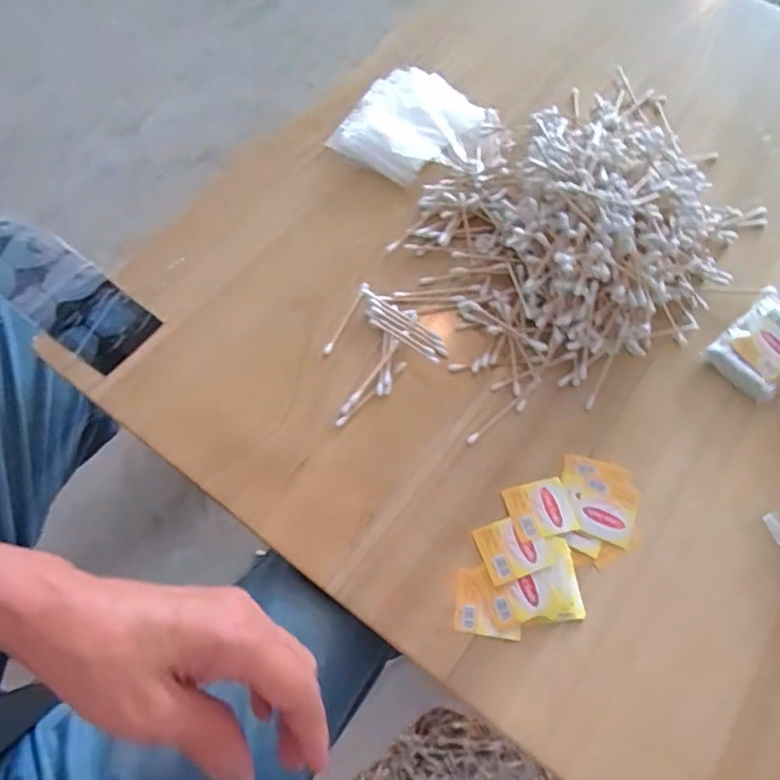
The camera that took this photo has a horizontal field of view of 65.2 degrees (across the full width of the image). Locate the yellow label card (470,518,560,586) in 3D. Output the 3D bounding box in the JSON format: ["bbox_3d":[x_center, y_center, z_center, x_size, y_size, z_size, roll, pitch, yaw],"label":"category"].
[{"bbox_3d":[0.082,0.105,0.405,0.043,0.004,0.040,-22,61,-2],"label":"yellow label card"}]

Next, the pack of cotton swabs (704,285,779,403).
[{"bbox_3d":[0.290,-0.035,0.470,0.083,0.020,0.058,-35,70,-16],"label":"pack of cotton swabs"}]

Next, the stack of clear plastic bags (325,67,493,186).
[{"bbox_3d":[0.023,-0.244,0.556,0.130,0.023,0.124,34,68,14],"label":"stack of clear plastic bags"}]

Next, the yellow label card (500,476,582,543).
[{"bbox_3d":[0.103,0.082,0.417,0.043,0.004,0.039,-14,60,-6],"label":"yellow label card"}]

